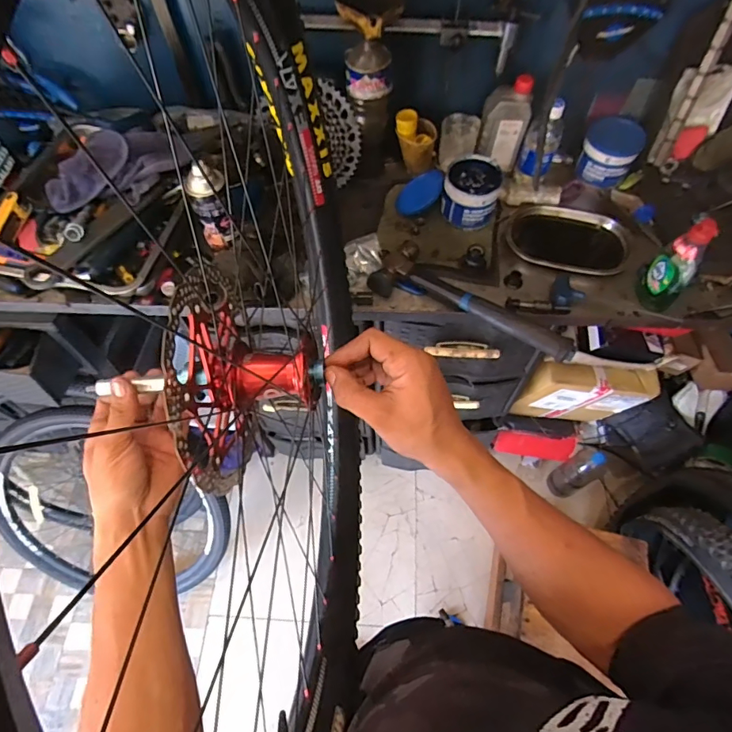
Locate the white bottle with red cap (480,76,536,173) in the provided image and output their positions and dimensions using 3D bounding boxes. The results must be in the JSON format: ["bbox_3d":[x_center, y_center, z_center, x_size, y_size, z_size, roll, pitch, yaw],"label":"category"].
[{"bbox_3d":[0.257,-0.448,0.844,0.083,0.152,0.054,14,62,8],"label":"white bottle with red cap"}]

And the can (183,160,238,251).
[{"bbox_3d":[-0.252,-0.261,0.743,0.062,0.132,0.055,-22,63,-11],"label":"can"}]

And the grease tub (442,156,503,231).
[{"bbox_3d":[0.195,-0.321,0.839,0.101,0.074,0.104,15,62,9],"label":"grease tub"}]

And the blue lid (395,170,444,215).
[{"bbox_3d":[0.104,-0.333,0.867,0.101,0.008,0.094,-16,55,24],"label":"blue lid"}]

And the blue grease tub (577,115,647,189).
[{"bbox_3d":[0.474,-0.418,0.882,0.103,0.090,0.109,27,65,14],"label":"blue grease tub"}]

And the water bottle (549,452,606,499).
[{"bbox_3d":[0.603,0.316,1.311,0.065,0.286,0.079,-26,64,-13],"label":"water bottle"}]

